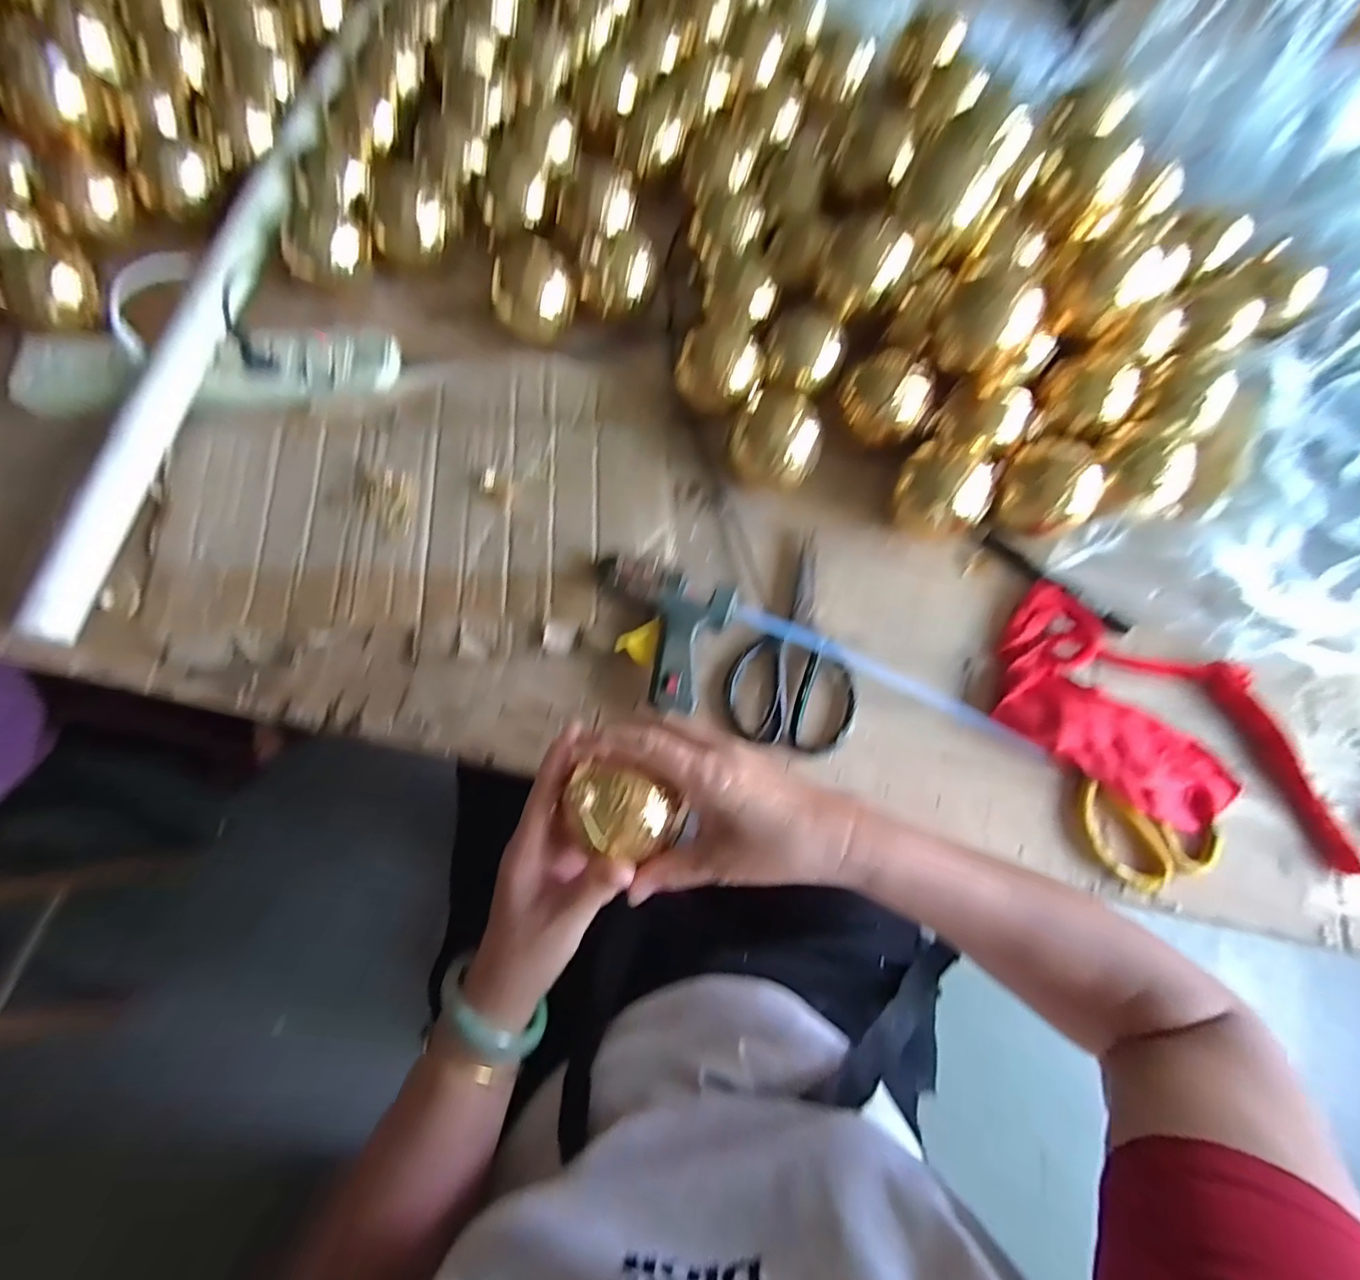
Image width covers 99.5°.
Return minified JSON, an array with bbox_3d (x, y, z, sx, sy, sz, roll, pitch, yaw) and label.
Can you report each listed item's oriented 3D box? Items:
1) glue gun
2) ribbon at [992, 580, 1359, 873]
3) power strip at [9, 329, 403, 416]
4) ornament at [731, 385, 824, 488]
[{"bbox_3d":[-0.019,-0.003,0.444,0.104,0.031,0.108,15,72,3],"label":"glue gun"},{"bbox_3d":[0.376,0.063,0.439,0.257,0.026,0.139,27,73,7],"label":"ribbon"},{"bbox_3d":[-0.415,-0.239,0.508,0.323,0.032,0.072,-3,72,-3],"label":"power strip"},{"bbox_3d":[0.078,-0.165,0.482,0.071,0.068,0.077,2,73,-1],"label":"ornament"}]

